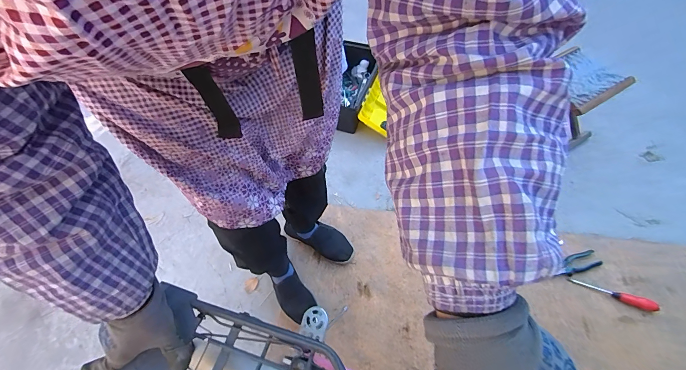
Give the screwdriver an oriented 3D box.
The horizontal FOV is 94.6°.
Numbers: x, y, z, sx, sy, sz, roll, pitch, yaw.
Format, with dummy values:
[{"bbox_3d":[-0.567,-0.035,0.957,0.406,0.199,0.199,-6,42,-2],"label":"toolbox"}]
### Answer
[{"bbox_3d":[0.806,0.323,0.949,0.218,0.032,0.033,16,57,27],"label":"screwdriver"}]

